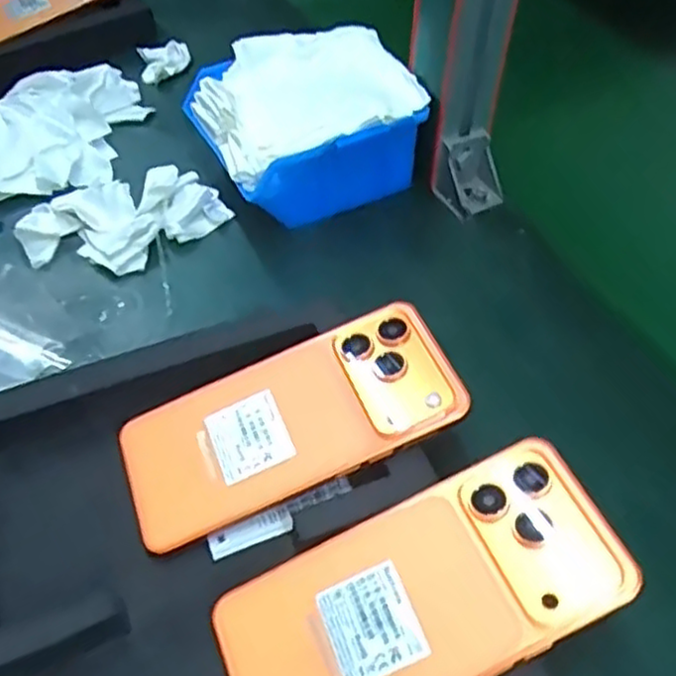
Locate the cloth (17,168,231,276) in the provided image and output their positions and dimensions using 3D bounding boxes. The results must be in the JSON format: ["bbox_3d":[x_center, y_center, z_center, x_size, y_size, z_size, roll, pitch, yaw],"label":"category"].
[{"bbox_3d":[-0.143,-0.081,0.484,0.131,0.026,0.077,-14,51,-14],"label":"cloth"}]

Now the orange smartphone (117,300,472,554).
[{"bbox_3d":[-0.024,0.040,0.353,0.162,0.010,0.076,-24,52,-4],"label":"orange smartphone"}]

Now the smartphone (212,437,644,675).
[{"bbox_3d":[0.032,0.106,0.295,0.162,0.007,0.076,-26,52,-1],"label":"smartphone"}]

